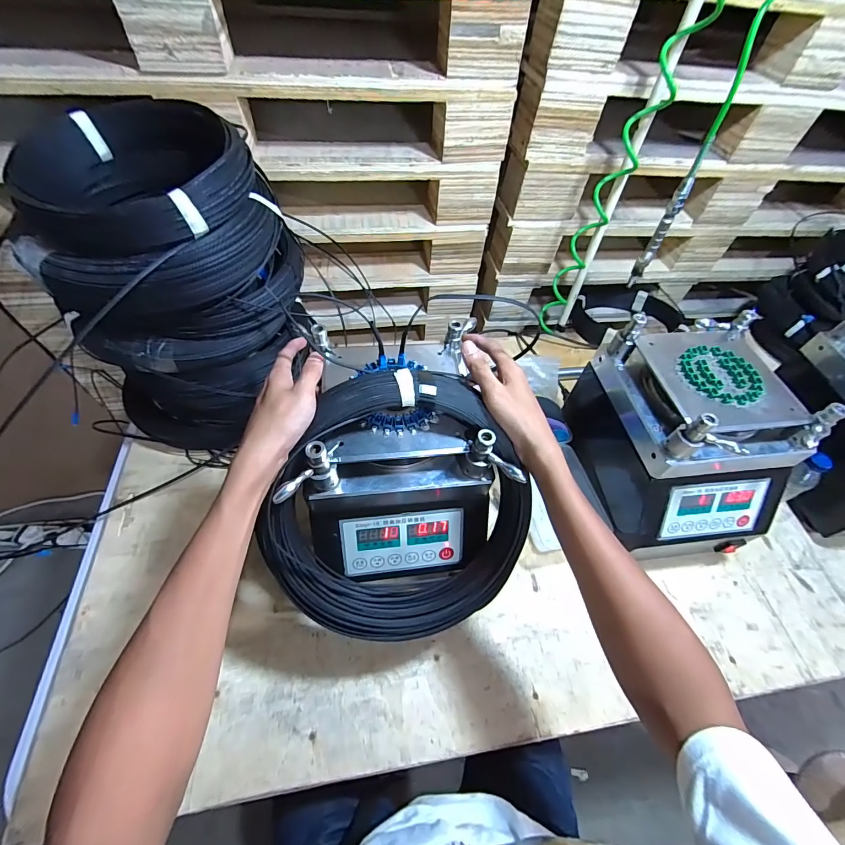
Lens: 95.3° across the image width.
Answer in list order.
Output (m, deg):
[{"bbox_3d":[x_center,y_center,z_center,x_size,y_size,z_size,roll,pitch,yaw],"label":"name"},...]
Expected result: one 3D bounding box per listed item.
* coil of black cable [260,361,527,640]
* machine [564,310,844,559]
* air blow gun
[{"bbox_3d":[-0.029,0.095,0.444,0.280,0.079,0.292,-2,101,-9],"label":"coil of black cable"},{"bbox_3d":[0.386,0.040,0.607,0.222,0.281,0.274,-3,56,-7],"label":"machine"},{"bbox_3d":[0.419,-0.332,0.683,0.023,0.172,0.057,29,58,15],"label":"air blow gun"}]

